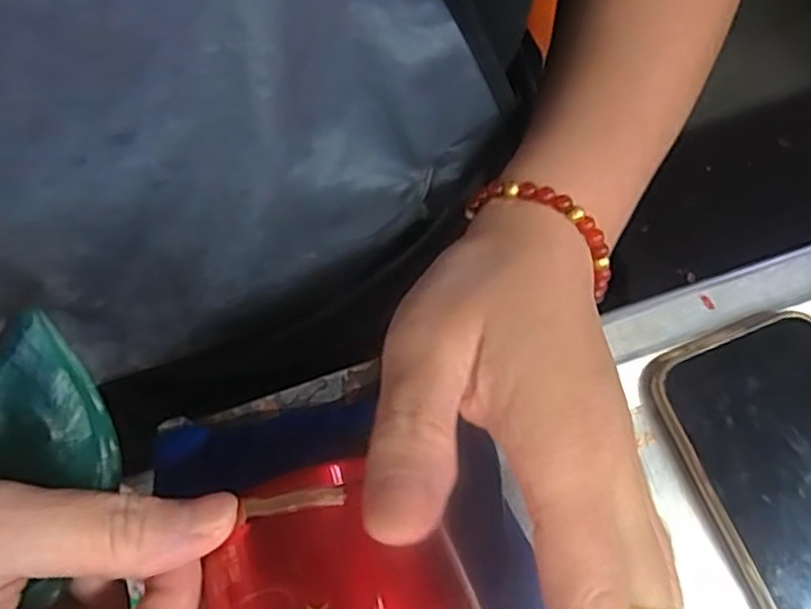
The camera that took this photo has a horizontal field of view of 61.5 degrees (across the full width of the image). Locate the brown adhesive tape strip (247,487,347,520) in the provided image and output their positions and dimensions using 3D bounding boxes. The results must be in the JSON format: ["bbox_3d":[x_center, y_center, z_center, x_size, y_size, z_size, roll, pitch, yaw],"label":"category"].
[{"bbox_3d":[-0.031,0.055,0.189,0.027,0.004,0.005,-8,70,-3],"label":"brown adhesive tape strip"}]

